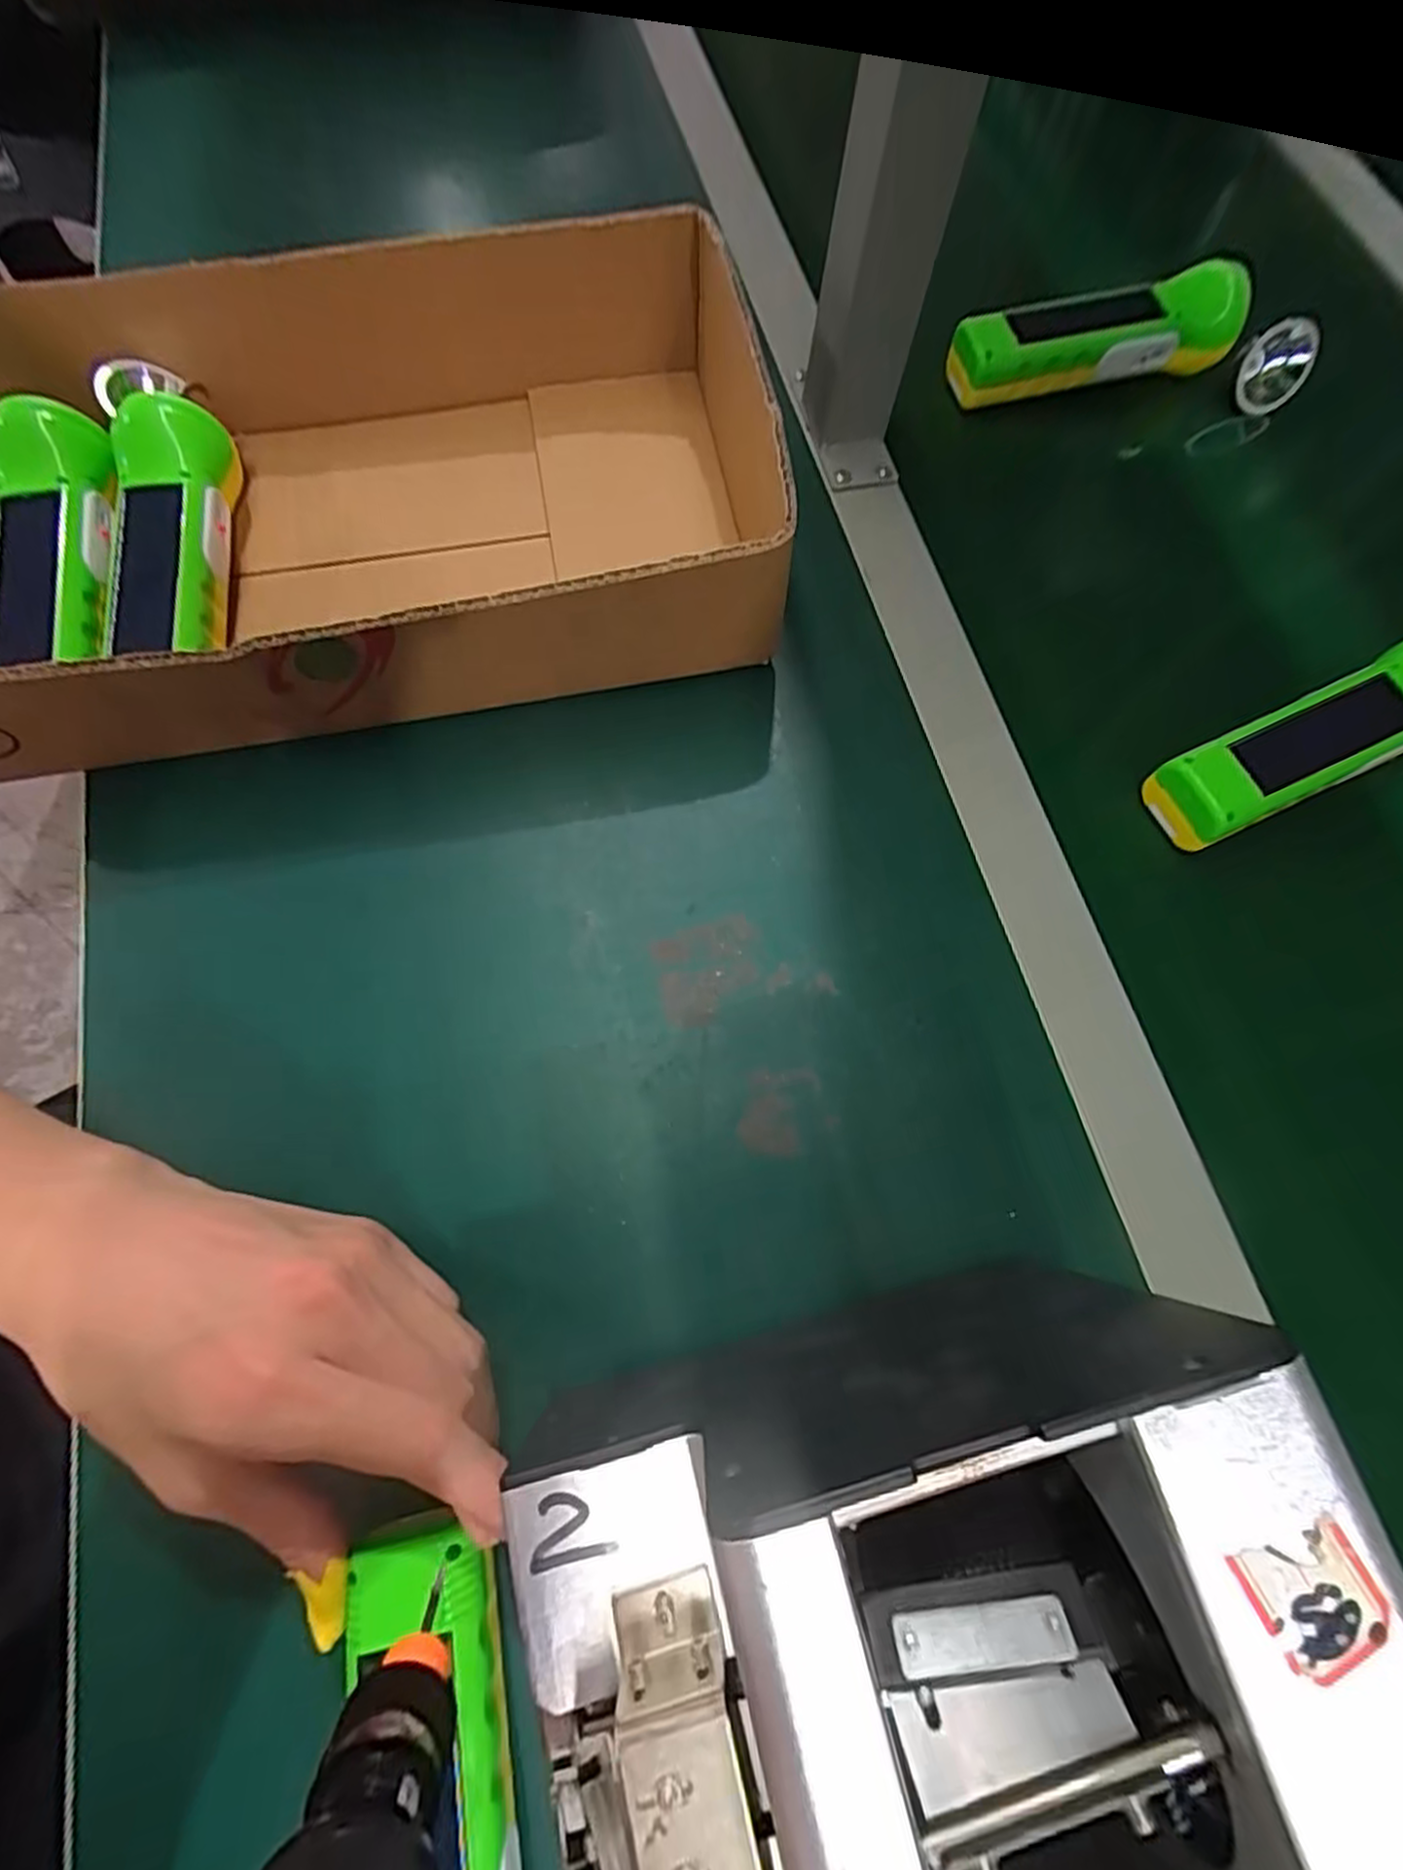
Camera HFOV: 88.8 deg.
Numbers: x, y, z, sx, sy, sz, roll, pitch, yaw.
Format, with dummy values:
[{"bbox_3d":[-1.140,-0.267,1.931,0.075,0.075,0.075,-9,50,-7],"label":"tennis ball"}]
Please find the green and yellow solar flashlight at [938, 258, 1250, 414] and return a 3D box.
[{"bbox_3d":[0.232,-0.358,0.425,0.174,0.038,0.047,-13,72,-5],"label":"green and yellow solar flashlight"}]

